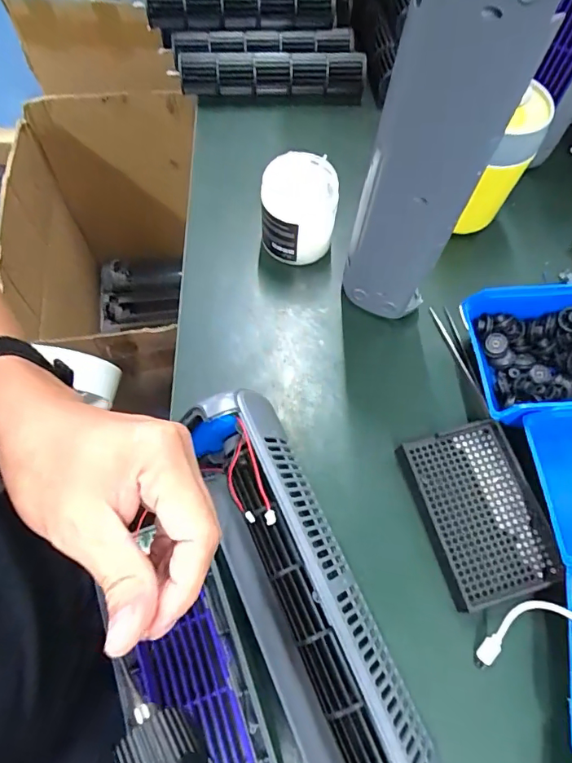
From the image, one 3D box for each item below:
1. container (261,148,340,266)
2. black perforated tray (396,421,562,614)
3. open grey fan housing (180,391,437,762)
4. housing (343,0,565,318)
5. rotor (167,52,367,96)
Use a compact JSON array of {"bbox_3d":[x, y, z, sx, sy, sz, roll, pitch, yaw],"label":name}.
[{"bbox_3d":[0.013,-0.168,0.489,0.073,0.093,0.074,11,66,3],"label":"container"},{"bbox_3d":[0.159,0.104,0.389,0.093,0.017,0.133,-13,67,-7],"label":"black perforated tray"},{"bbox_3d":[0.010,0.151,0.323,0.085,0.075,0.316,-22,68,-11],"label":"open grey fan housing"},{"bbox_3d":[0.105,-0.155,0.356,0.082,0.319,0.069,11,66,3],"label":"housing"},{"bbox_3d":[-0.017,-0.385,0.603,0.233,0.038,0.040,1,66,-1],"label":"rotor"}]

